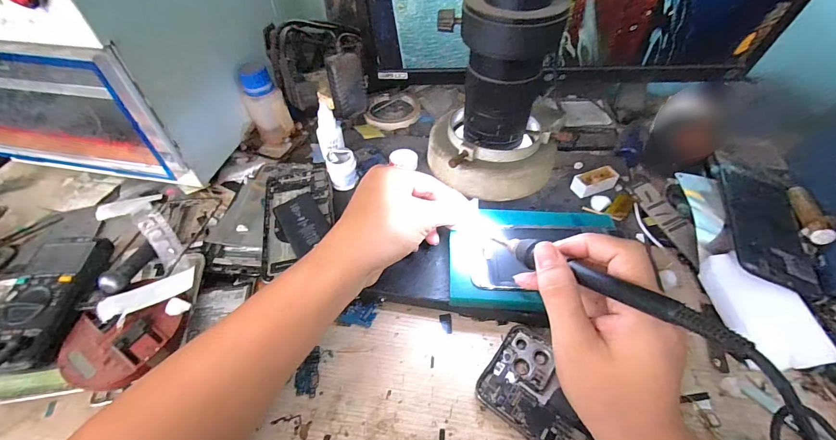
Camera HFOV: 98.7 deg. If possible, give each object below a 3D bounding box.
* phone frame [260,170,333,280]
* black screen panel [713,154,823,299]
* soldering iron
[{"bbox_3d":[-0.130,-0.006,0.392,0.072,0.010,0.137,-13,50,-2],"label":"phone frame"},{"bbox_3d":[0.355,-0.005,0.372,0.080,0.008,0.185,27,51,6],"label":"black screen panel"},{"bbox_3d":[0.110,0.036,0.232,0.014,0.014,0.168,-29,24,-18],"label":"soldering iron"}]

